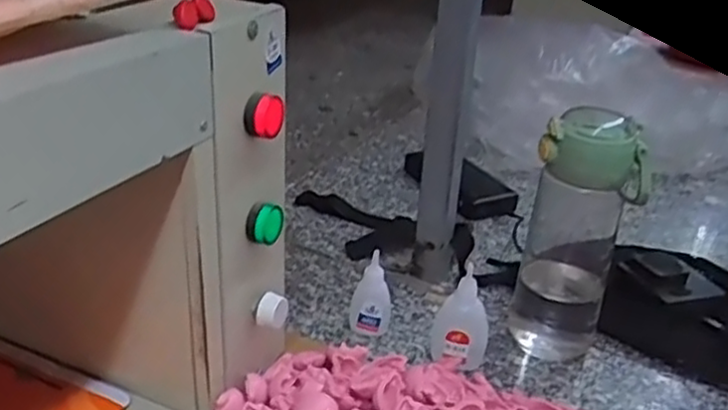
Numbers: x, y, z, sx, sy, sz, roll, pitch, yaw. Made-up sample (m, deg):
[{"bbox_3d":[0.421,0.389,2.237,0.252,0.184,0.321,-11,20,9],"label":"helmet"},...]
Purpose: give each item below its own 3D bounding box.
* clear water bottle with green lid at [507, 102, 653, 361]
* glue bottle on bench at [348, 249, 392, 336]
[{"bbox_3d":[0.174,0.027,0.609,0.086,0.217,0.080,14,30,18],"label":"clear water bottle with green lid"},{"bbox_3d":[0.007,0.078,0.640,0.035,0.077,0.016,8,29,8],"label":"glue bottle on bench"}]

